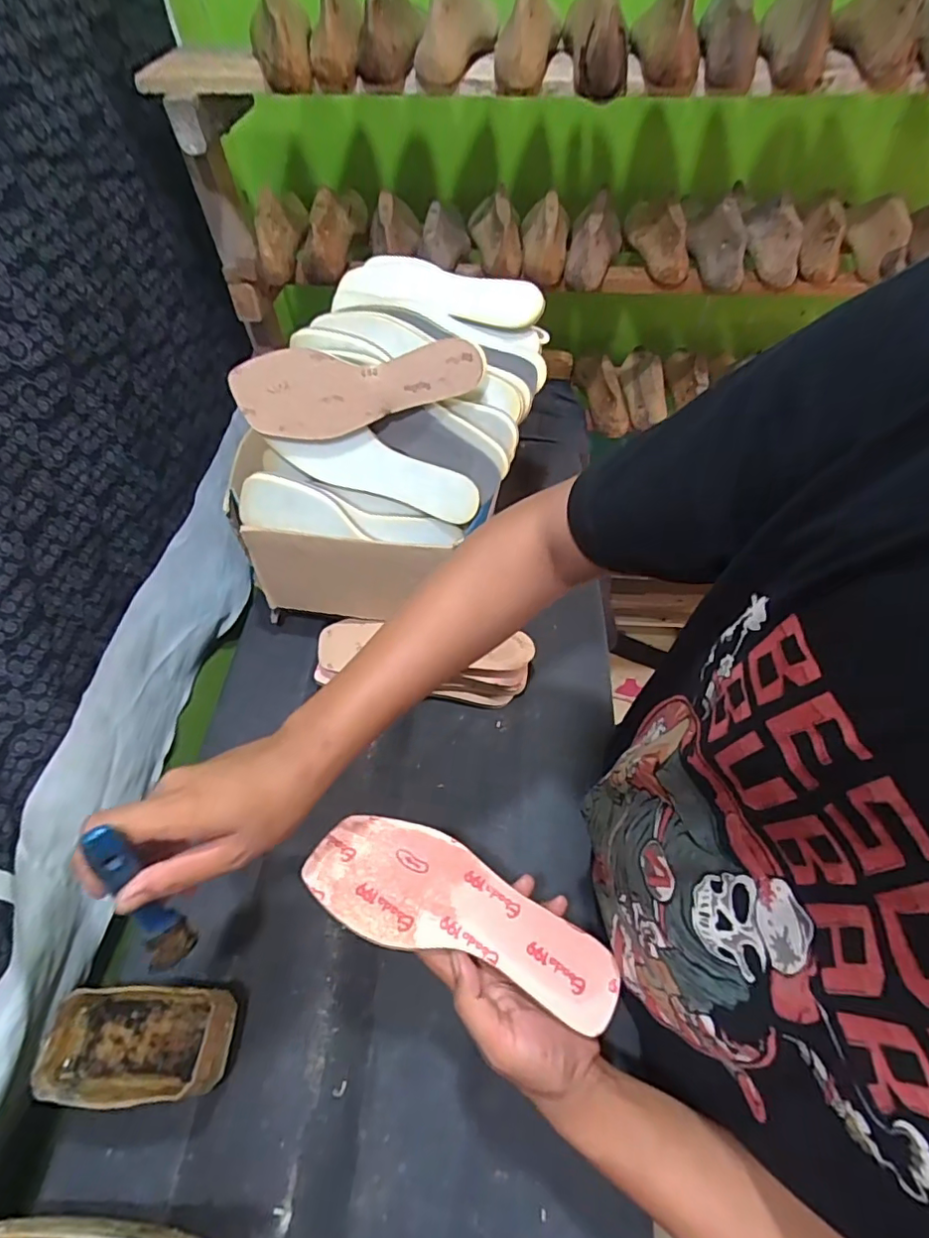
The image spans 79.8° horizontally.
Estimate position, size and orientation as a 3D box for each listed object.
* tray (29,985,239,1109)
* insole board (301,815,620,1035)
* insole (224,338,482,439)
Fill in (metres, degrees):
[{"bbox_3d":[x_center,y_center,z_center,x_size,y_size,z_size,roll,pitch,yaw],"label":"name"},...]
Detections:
[{"bbox_3d":[-0.259,0.339,0.446,0.131,0.052,0.073,-2,55,1],"label":"tray"},{"bbox_3d":[0.001,0.217,0.418,0.237,0.010,0.082,20,52,3],"label":"insole board"},{"bbox_3d":[-0.103,-0.224,0.549,0.236,0.081,0.018,-4,40,1],"label":"insole"}]

